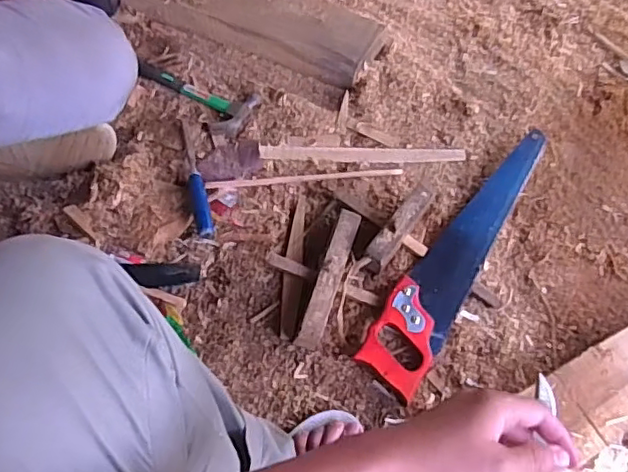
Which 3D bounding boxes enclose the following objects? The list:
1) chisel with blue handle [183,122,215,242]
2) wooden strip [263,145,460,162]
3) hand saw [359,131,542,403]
[{"bbox_3d":[-0.177,-0.093,0.896,0.023,0.024,0.218,-12,63,-7],"label":"chisel with blue handle"},{"bbox_3d":[0.075,-0.129,0.927,0.311,0.005,0.026,1,63,0],"label":"wooden strip"},{"bbox_3d":[0.209,0.015,0.840,0.086,0.027,0.448,31,67,15],"label":"hand saw"}]

